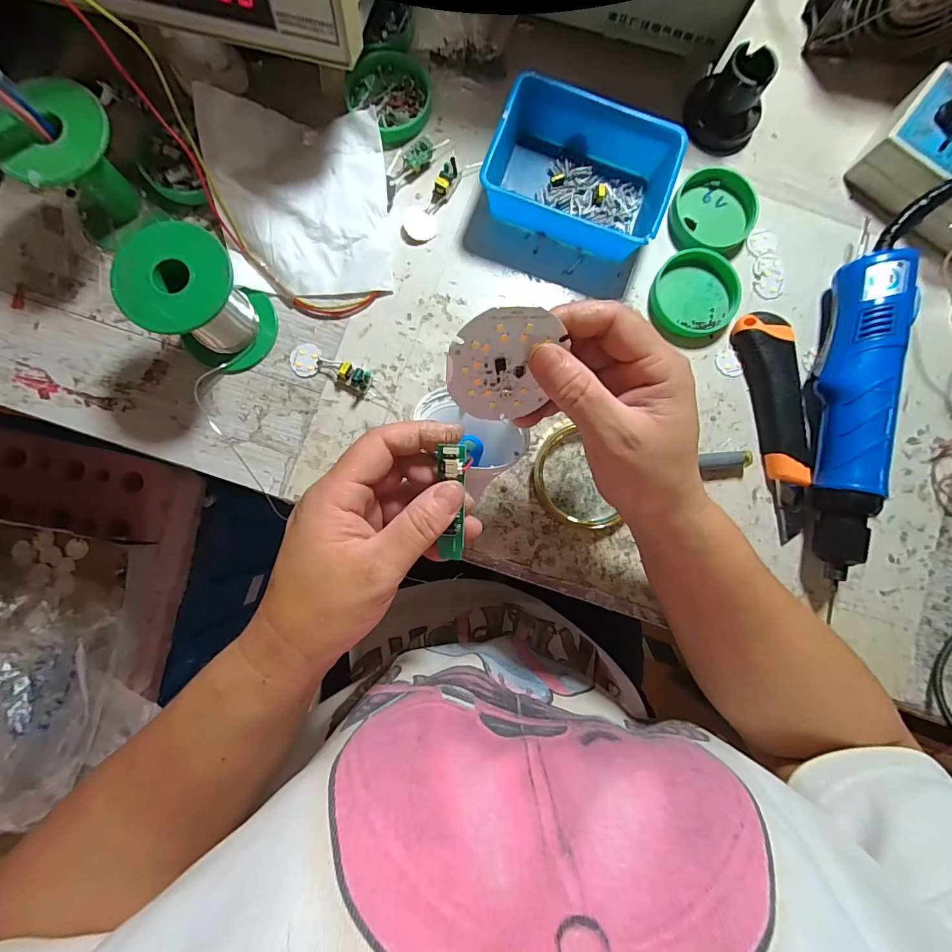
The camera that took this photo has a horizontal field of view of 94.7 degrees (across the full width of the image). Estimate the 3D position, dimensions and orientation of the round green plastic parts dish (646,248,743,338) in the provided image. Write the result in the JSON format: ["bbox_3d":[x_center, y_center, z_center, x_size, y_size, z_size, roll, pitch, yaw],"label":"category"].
[{"bbox_3d":[0.167,-0.140,0.335,0.064,0.013,0.062,0,86,-2],"label":"round green plastic parts dish"}]

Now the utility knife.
[{"bbox_3d":[0.228,-0.040,0.325,0.035,0.018,0.163,-11,86,-3],"label":"utility knife"}]

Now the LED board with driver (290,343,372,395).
[{"bbox_3d":[-0.107,-0.077,0.317,0.062,0.014,0.023,27,85,0],"label":"LED board with driver"}]

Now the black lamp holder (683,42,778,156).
[{"bbox_3d":[0.194,-0.285,0.331,0.058,0.042,0.050,35,85,1],"label":"black lamp holder"}]

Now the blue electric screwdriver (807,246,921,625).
[{"bbox_3d":[0.271,-0.044,0.315,0.043,0.042,0.241,11,85,-1],"label":"blue electric screwdriver"}]

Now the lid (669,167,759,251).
[{"bbox_3d":[0.182,-0.206,0.337,0.062,0.014,0.059,0,86,-2],"label":"lid"}]

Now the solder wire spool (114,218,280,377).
[{"bbox_3d":[-0.177,-0.111,0.287,0.061,0.074,0.064,0,86,-2],"label":"solder wire spool"}]

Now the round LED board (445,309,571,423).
[{"bbox_3d":[0.013,-0.052,0.210,0.053,0.057,0.004,-1,43,-15],"label":"round LED board"}]

